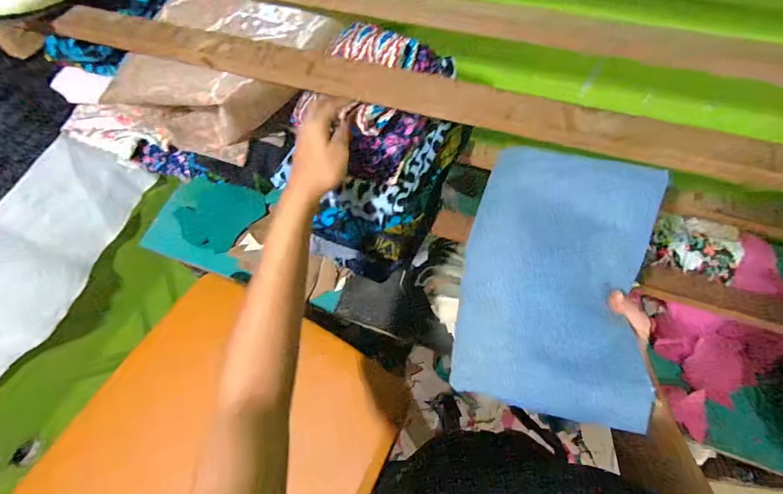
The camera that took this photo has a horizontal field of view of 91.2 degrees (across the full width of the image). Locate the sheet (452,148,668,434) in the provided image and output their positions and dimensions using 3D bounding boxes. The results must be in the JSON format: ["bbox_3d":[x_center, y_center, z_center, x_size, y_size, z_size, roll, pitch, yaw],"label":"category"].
[{"bbox_3d":[0.170,0.022,0.397,0.174,0.056,0.273,10,64,9],"label":"sheet"}]

